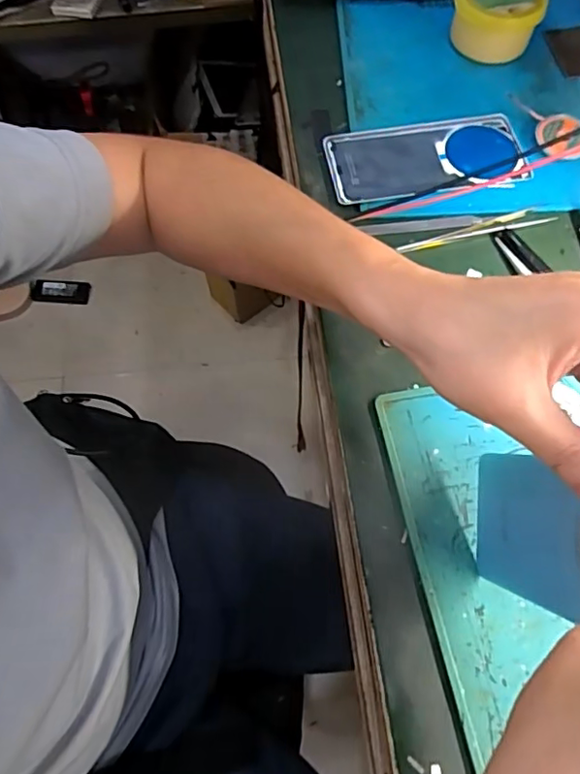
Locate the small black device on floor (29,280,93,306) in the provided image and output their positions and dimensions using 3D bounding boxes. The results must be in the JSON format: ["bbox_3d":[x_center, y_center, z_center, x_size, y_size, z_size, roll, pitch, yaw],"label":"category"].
[{"bbox_3d":[-0.531,-0.219,1.297,0.129,0.029,0.045,-2,66,-14],"label":"small black device on floor"}]

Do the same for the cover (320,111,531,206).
[{"bbox_3d":[0.113,-0.191,0.467,0.160,0.009,0.073,-8,66,-2],"label":"cover"}]

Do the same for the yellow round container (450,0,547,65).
[{"bbox_3d":[0.185,-0.335,0.508,0.071,0.050,0.068,-1,66,1],"label":"yellow round container"}]

